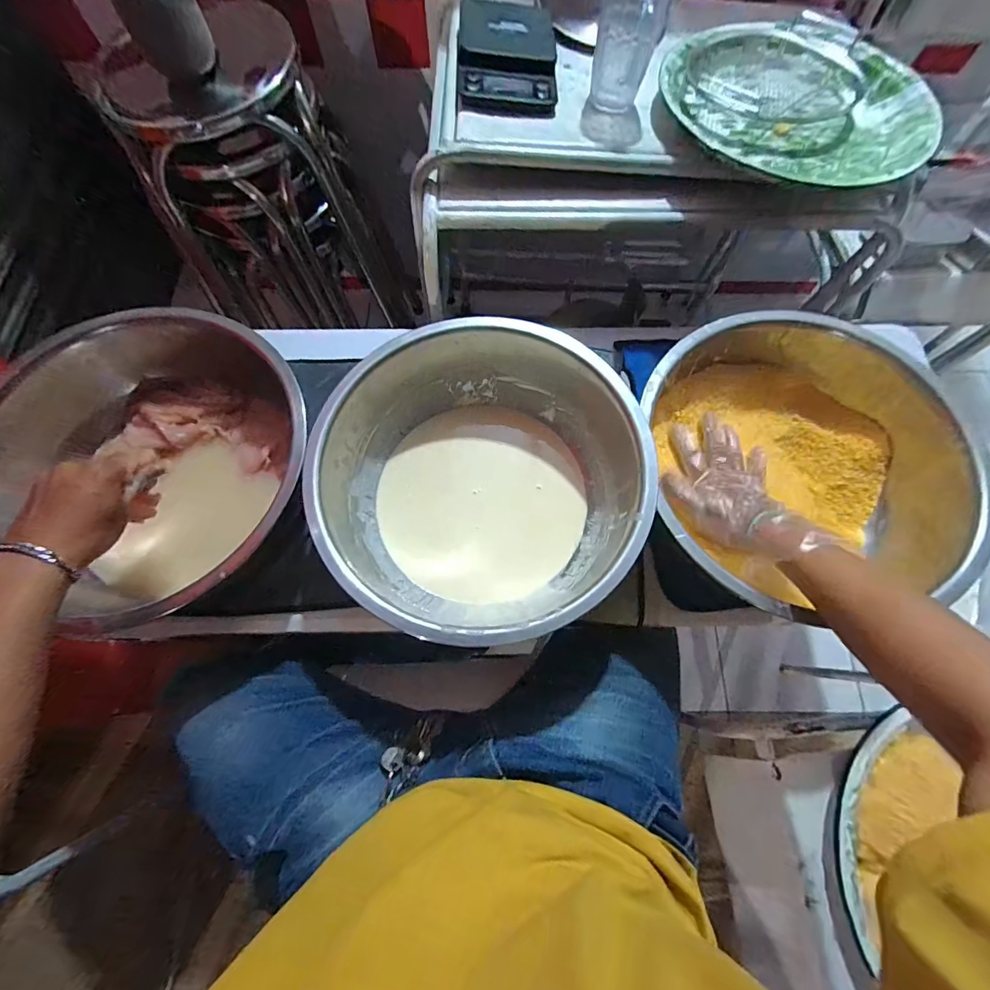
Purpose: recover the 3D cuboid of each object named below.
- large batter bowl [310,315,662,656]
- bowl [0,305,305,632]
[{"bbox_3d":[-0.010,-0.020,0.521,0.344,0.139,0.324,0,71,-1],"label":"large batter bowl"},{"bbox_3d":[-0.392,-0.009,0.554,0.371,0.232,0.309,7,71,2],"label":"bowl"}]

